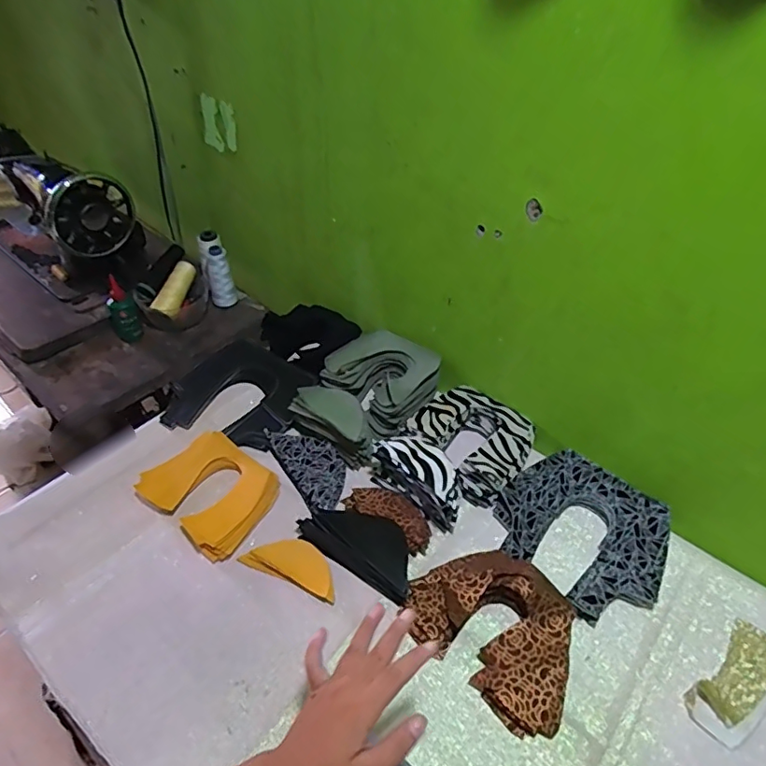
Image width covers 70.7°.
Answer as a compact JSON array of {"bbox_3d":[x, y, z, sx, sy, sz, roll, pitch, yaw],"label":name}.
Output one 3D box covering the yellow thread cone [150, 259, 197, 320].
[{"bbox_3d":[-0.360,-0.165,0.937,0.038,0.040,0.115,11,60,7],"label":"yellow thread cone"}]

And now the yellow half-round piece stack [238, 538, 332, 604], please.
[{"bbox_3d":[-0.103,0.211,0.632,0.120,0.017,0.049,21,47,17],"label":"yellow half-round piece stack"}]

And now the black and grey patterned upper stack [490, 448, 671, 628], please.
[{"bbox_3d":[0.244,0.182,0.663,0.193,0.040,0.182,36,53,29],"label":"black and grey patterned upper stack"}]

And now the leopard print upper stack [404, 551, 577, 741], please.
[{"bbox_3d":[0.123,0.257,0.576,0.178,0.047,0.135,32,51,26],"label":"leopard print upper stack"}]

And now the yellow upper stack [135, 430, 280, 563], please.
[{"bbox_3d":[-0.222,0.136,0.694,0.162,0.032,0.124,27,49,23],"label":"yellow upper stack"}]

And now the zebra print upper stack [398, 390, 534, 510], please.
[{"bbox_3d":[0.122,0.078,0.748,0.158,0.049,0.143,30,50,24],"label":"zebra print upper stack"}]

